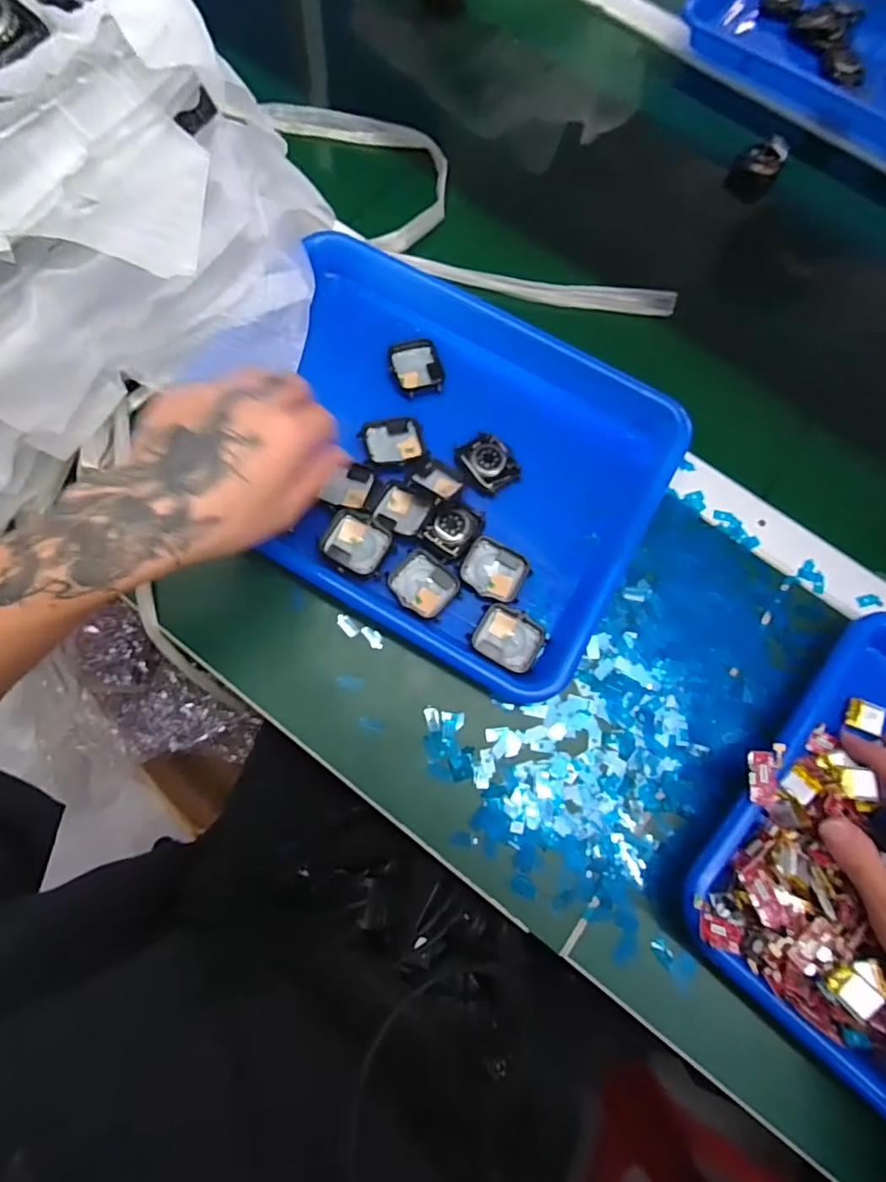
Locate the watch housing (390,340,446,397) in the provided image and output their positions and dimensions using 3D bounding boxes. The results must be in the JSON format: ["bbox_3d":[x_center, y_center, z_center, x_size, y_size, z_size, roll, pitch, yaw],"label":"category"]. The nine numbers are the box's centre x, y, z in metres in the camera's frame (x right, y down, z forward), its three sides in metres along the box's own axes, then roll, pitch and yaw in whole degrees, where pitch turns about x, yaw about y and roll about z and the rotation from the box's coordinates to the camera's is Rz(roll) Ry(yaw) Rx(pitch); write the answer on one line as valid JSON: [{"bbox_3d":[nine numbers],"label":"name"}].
[{"bbox_3d":[-0.020,-0.172,0.425,0.039,0.008,0.046,-19,75,-7],"label":"watch housing"}]

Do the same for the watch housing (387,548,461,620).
[{"bbox_3d":[-0.013,-0.005,0.375,0.043,0.007,0.039,38,76,9],"label":"watch housing"}]

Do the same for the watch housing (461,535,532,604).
[{"bbox_3d":[0.036,-0.014,0.377,0.043,0.011,0.039,28,75,6],"label":"watch housing"}]

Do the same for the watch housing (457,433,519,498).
[{"bbox_3d":[0.034,-0.094,0.406,0.034,0.012,0.046,-29,77,-10],"label":"watch housing"}]

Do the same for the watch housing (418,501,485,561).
[{"bbox_3d":[0.007,-0.043,0.384,0.034,0.010,0.040,33,75,8],"label":"watch housing"}]

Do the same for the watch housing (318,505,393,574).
[{"bbox_3d":[-0.059,-0.031,0.374,0.045,0.015,0.037,23,74,5],"label":"watch housing"}]

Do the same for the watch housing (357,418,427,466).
[{"bbox_3d":[-0.036,-0.109,0.405,0.044,0.010,0.037,-16,75,-6],"label":"watch housing"}]

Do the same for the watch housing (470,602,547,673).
[{"bbox_3d":[0.044,0.031,0.366,0.043,0.008,0.036,27,75,6],"label":"watch housing"}]

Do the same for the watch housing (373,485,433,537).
[{"bbox_3d":[-0.028,-0.056,0.386,0.036,0.010,0.033,24,74,5],"label":"watch housing"}]

